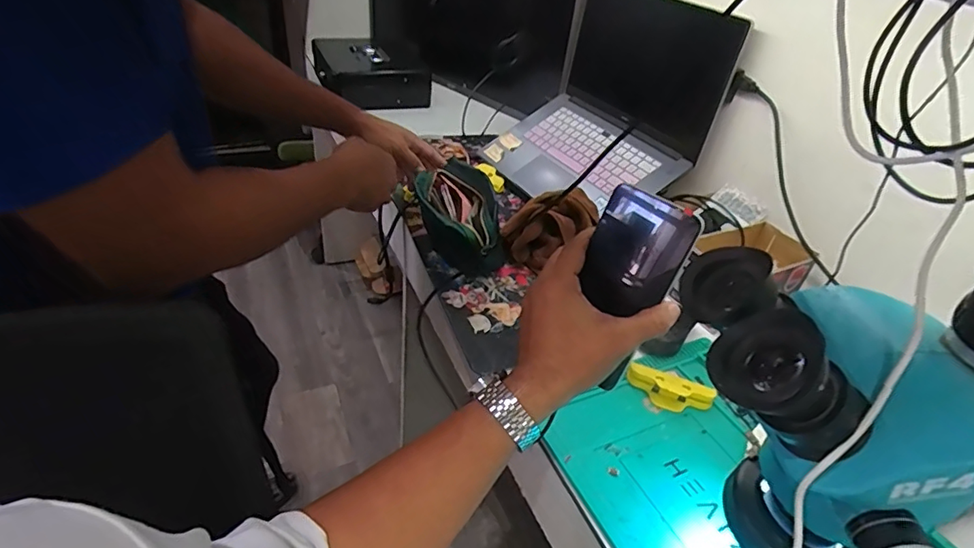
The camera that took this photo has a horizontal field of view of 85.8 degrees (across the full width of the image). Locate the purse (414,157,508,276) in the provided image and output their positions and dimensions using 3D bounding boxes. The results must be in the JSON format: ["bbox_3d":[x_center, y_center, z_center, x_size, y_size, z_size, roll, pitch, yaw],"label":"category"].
[{"bbox_3d":[-0.042,-0.087,0.775,0.091,0.103,0.178,-8,39,-21],"label":"purse"}]

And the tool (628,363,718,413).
[{"bbox_3d":[0.211,0.135,0.601,0.098,0.021,0.037,14,36,8],"label":"tool"}]

